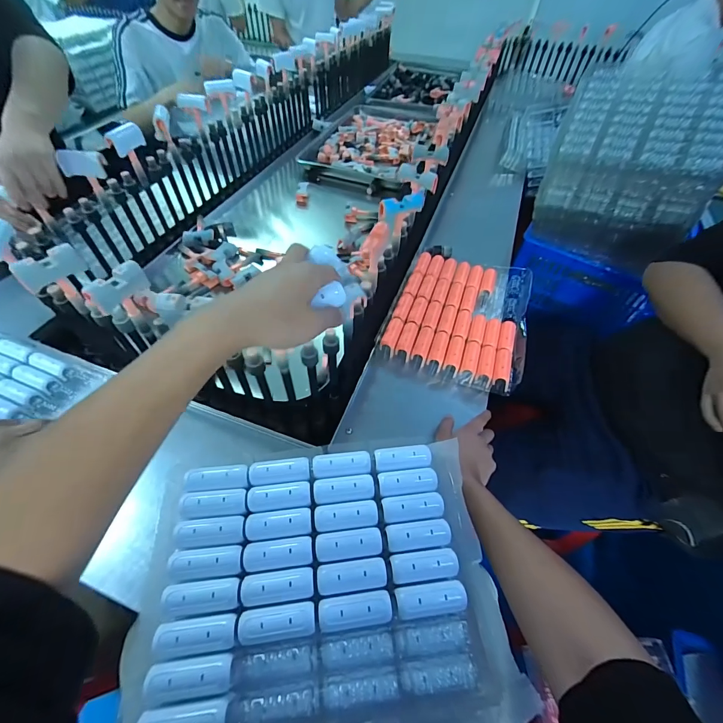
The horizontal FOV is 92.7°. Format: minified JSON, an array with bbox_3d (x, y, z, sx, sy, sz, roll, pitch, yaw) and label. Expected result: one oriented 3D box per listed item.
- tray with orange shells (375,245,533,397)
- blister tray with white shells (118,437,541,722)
[{"bbox_3d":[0.222,-0.118,0.770,0.276,0.043,0.387,18,54,10],"label":"tray with orange shells"},{"bbox_3d":[-0.041,0.251,0.387,0.366,0.045,0.291,-5,53,-7],"label":"blister tray with white shells"}]

